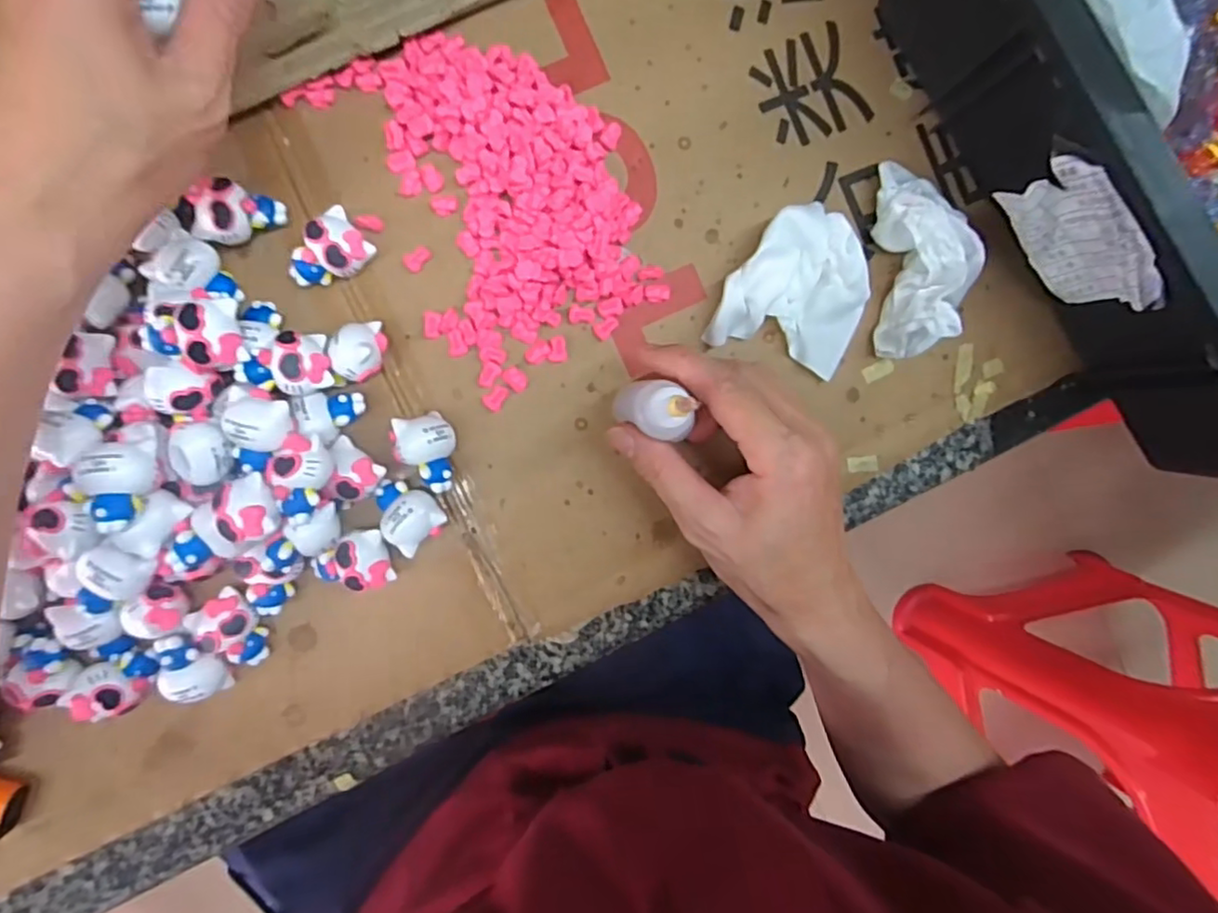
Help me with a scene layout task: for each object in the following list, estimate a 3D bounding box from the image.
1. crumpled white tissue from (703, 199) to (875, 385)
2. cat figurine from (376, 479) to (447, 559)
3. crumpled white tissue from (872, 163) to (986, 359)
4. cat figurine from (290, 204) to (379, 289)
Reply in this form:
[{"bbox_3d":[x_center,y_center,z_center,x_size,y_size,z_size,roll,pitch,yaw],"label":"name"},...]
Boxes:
[{"bbox_3d":[0.089,-0.078,0.299,0.068,0.027,0.067,16,93,-9],"label":"crumpled white tissue"},{"bbox_3d":[-0.090,0.024,0.282,0.025,0.022,0.032,-45,99,-2],"label":"cat figurine"},{"bbox_3d":[0.146,-0.091,0.295,0.033,0.036,0.085,-3,95,-7],"label":"crumpled white tissue"},{"bbox_3d":[-0.122,-0.087,0.275,0.035,0.017,0.024,-40,99,-3],"label":"cat figurine"}]

